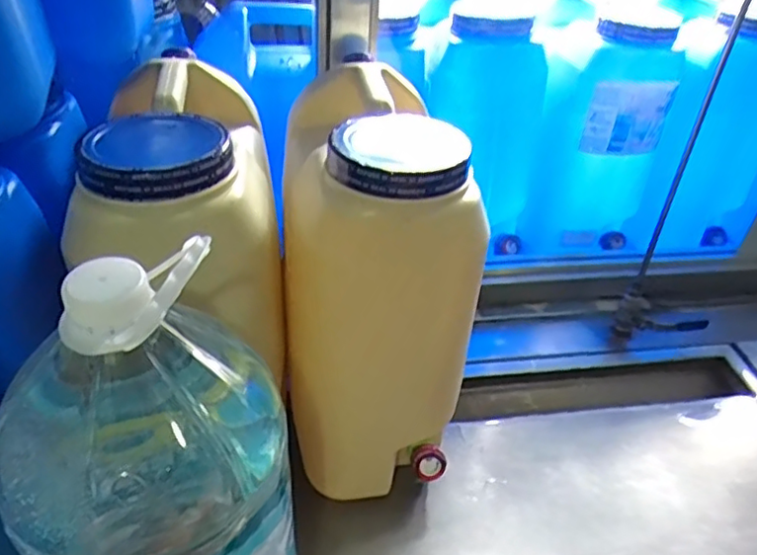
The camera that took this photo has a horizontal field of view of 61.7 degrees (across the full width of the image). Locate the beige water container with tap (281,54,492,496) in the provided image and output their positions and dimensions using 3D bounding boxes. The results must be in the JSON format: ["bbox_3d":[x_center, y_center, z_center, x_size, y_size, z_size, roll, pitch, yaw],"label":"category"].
[{"bbox_3d":[-0.013,-0.004,0.698,0.183,0.390,0.278,-7,40,-13],"label":"beige water container with tap"}]

